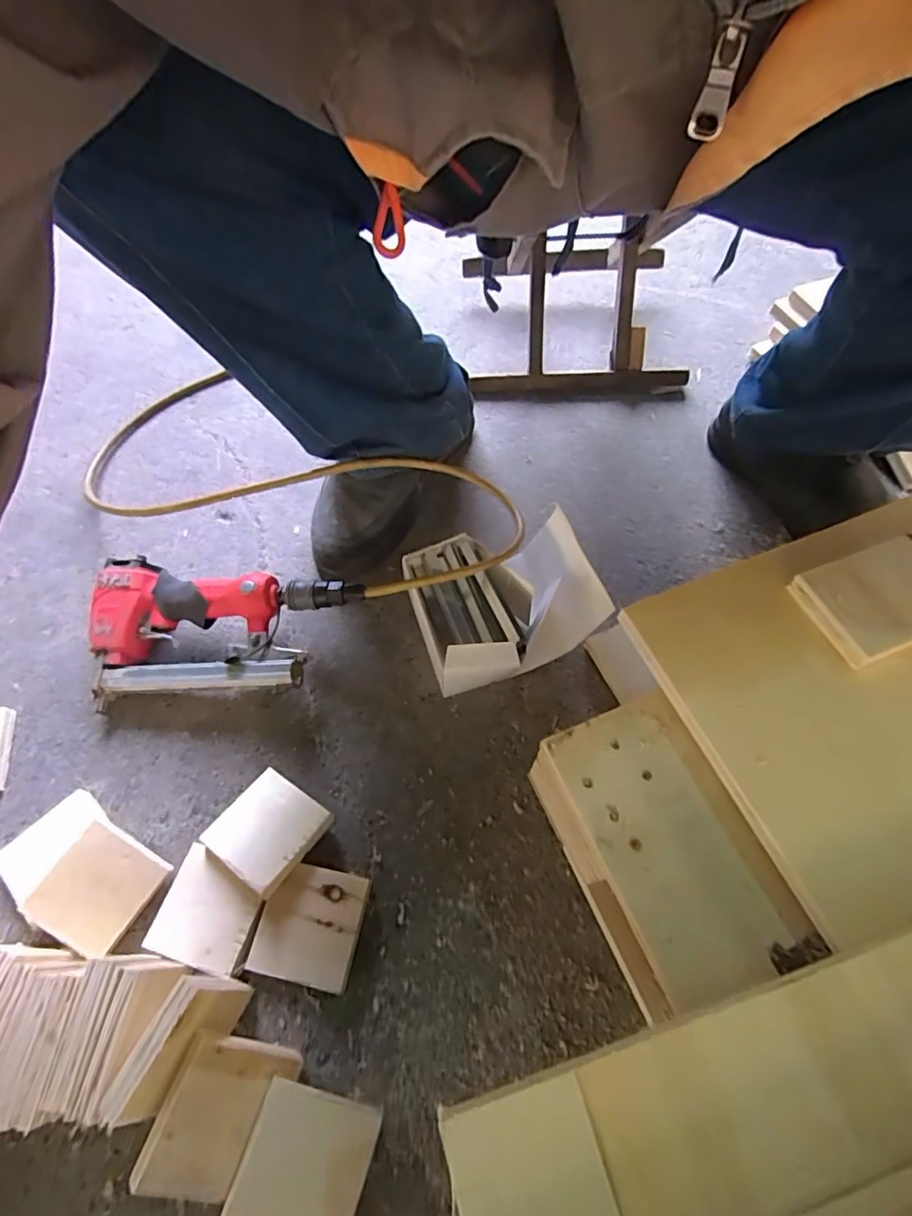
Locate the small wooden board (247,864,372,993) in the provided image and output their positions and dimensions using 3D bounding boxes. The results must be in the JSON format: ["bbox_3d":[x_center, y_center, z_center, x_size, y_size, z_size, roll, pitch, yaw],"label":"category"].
[{"bbox_3d":[-0.108,0.236,0.411,0.072,0.016,0.074,11,61,6],"label":"small wooden board"}]

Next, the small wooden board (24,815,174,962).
[{"bbox_3d":[-0.270,0.211,0.413,0.071,0.008,0.079,36,71,0],"label":"small wooden board"}]

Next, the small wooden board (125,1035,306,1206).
[{"bbox_3d":[-0.145,0.311,0.337,0.069,0.011,0.075,38,59,-22],"label":"small wooden board"}]

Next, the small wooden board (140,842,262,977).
[{"bbox_3d":[-0.185,0.225,0.410,0.071,0.004,0.070,14,59,8],"label":"small wooden board"}]

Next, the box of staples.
[{"bbox_3d":[0.042,-0.002,0.514,0.160,0.079,0.148,-15,62,-9],"label":"box of staples"}]

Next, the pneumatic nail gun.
[{"bbox_3d":[-0.215,0.015,0.517,0.240,0.062,0.135,-4,60,-3],"label":"pneumatic nail gun"}]

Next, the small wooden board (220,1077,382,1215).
[{"bbox_3d":[-0.094,0.345,0.335,0.075,0.011,0.076,19,58,-1],"label":"small wooden board"}]

